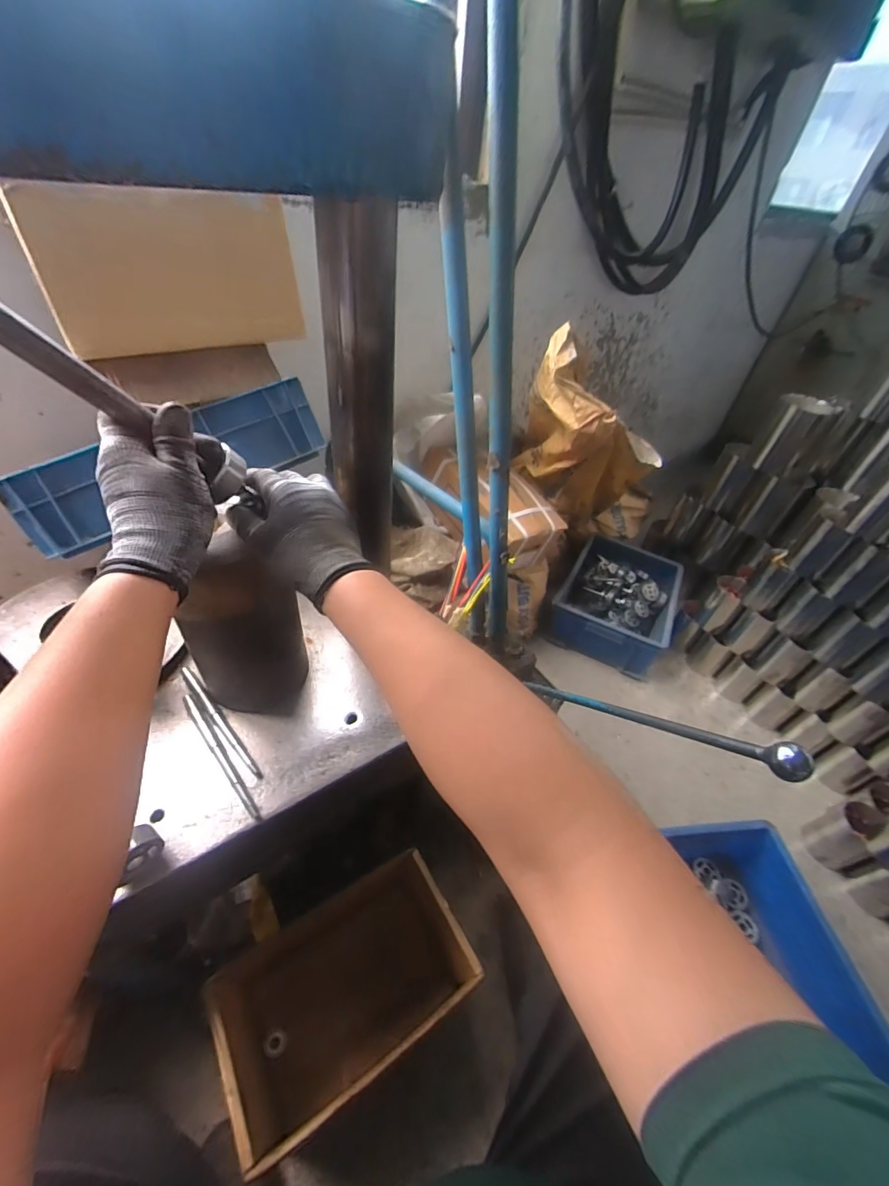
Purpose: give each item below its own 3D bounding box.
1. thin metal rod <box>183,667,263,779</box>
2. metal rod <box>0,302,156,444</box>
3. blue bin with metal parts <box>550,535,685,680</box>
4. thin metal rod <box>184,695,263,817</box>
[{"bbox_3d":[-0.280,0.156,0.557,0.010,0.012,0.193,-31,56,-33],"label":"thin metal rod"},{"bbox_3d":[-0.255,-0.151,0.287,0.020,0.127,0.012,-47,58,2],"label":"metal rod"},{"bbox_3d":[0.517,0.034,1.338,0.322,0.148,0.420,25,46,17],"label":"blue bin with metal parts"},{"bbox_3d":[-0.263,0.187,0.527,0.011,0.012,0.186,-29,55,-32],"label":"thin metal rod"}]

